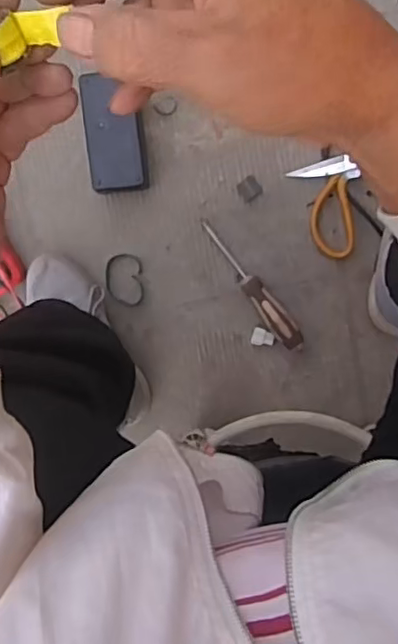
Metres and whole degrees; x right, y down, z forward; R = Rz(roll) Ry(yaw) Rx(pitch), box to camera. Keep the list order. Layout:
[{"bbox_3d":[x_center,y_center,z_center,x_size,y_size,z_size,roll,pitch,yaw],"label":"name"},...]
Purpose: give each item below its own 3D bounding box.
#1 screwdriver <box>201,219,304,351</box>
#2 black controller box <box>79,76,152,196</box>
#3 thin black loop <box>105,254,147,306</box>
[{"bbox_3d":[0.069,-0.045,0.771,0.032,0.024,0.210,-38,92,8],"label":"screwdriver"},{"bbox_3d":[-0.102,-0.234,0.744,0.073,0.051,0.140,-2,96,6],"label":"black controller box"},{"bbox_3d":[-0.099,-0.054,0.787,0.048,0.009,0.071,-8,96,6],"label":"thin black loop"}]

